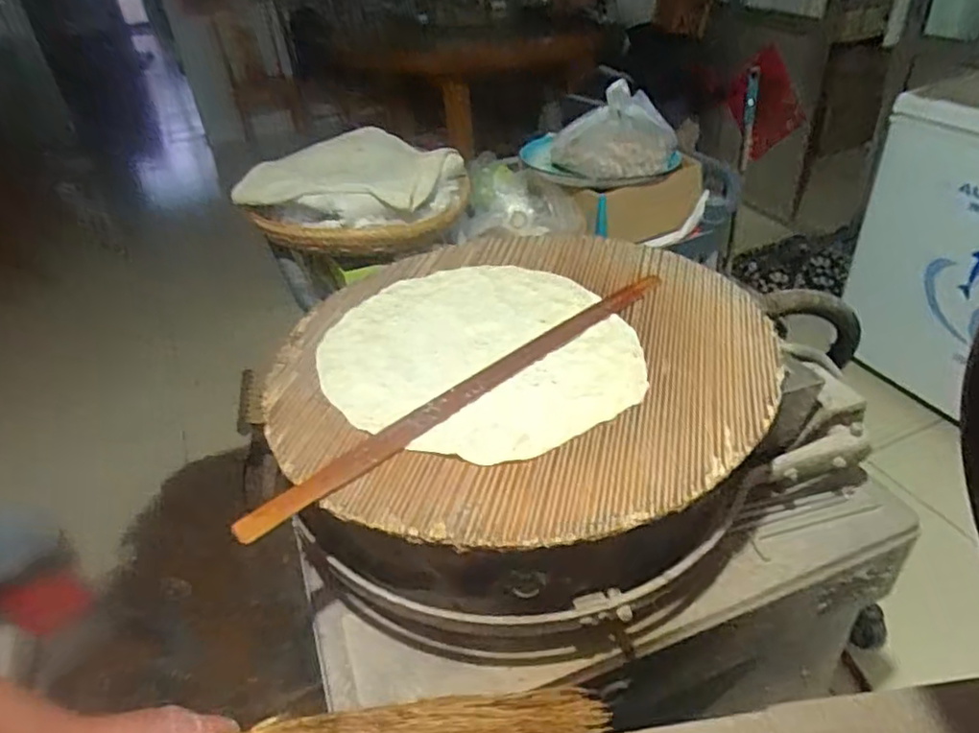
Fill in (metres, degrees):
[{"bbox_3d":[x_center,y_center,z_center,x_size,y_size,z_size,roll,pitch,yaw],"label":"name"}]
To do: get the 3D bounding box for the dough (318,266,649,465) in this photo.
[{"bbox_3d":[-0.016,-0.022,0.864,0.381,0.011,0.398,-3,38,2],"label":"dough"}]

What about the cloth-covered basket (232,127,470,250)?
[{"bbox_3d":[-0.253,-0.337,1.279,0.384,0.109,0.368,-31,43,-31],"label":"cloth-covered basket"}]

